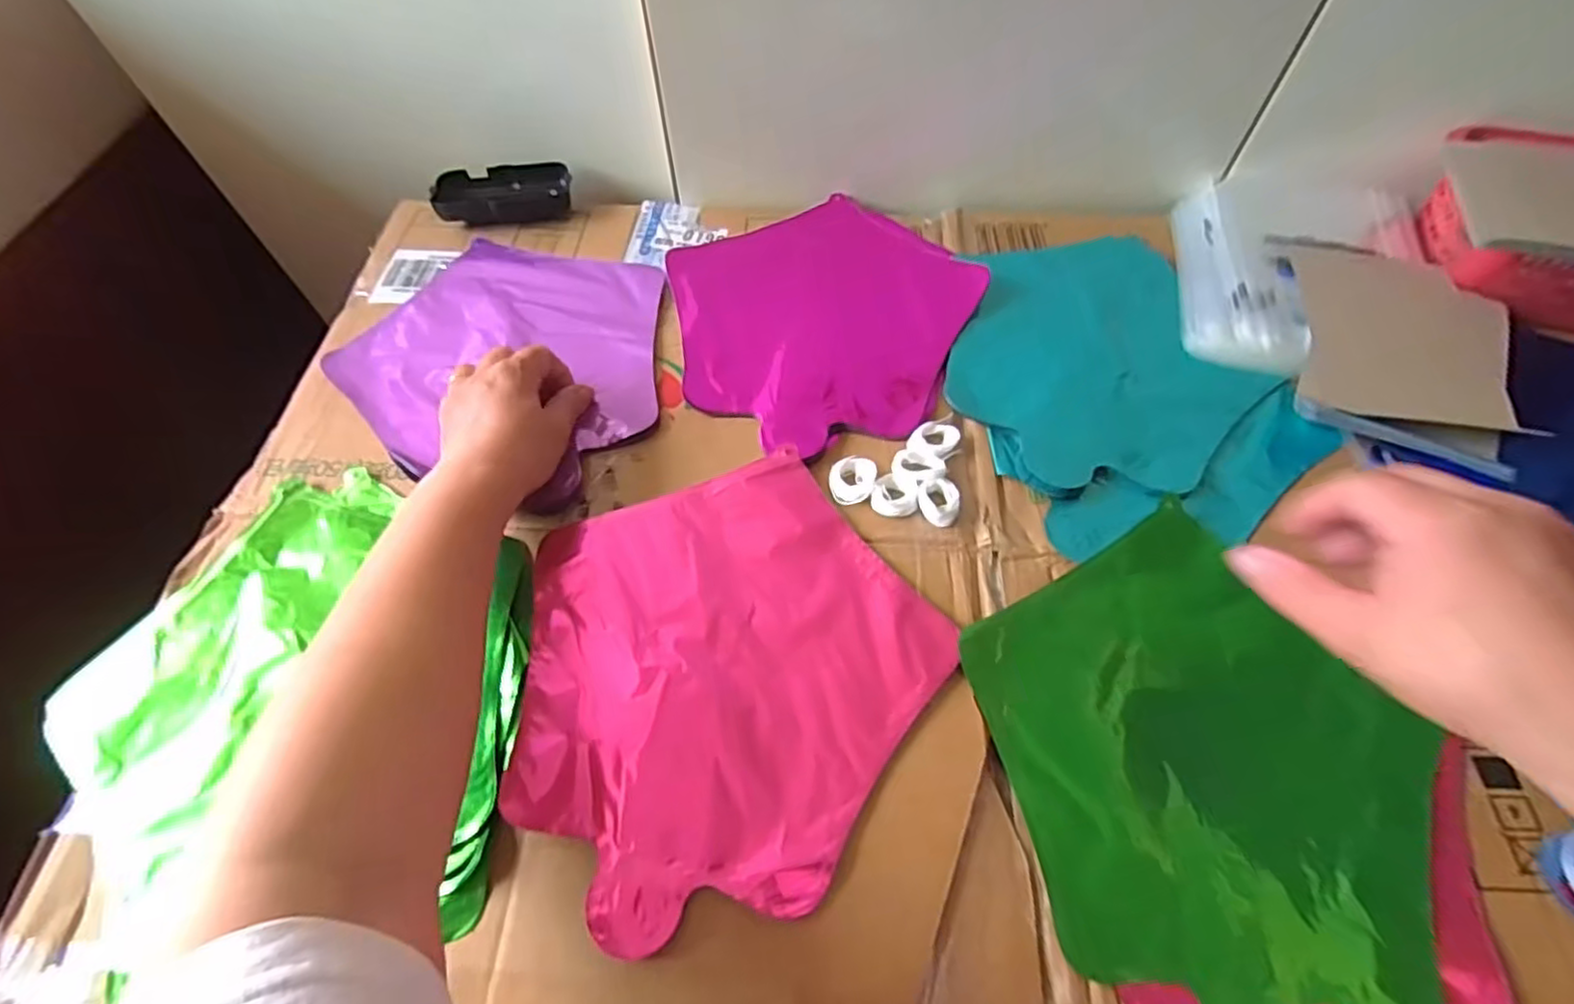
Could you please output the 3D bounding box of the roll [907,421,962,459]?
[{"bbox_3d":[0.095,-0.042,0.446,0.030,0.007,0.031,0,59,0],"label":"roll"}]

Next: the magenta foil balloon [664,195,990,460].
[{"bbox_3d":[0.022,-0.141,0.510,0.225,0.012,0.229,0,59,0],"label":"magenta foil balloon"}]

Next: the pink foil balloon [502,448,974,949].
[{"bbox_3d":[-0.040,0.087,0.376,0.224,0.010,0.223,-35,65,-18],"label":"pink foil balloon"}]

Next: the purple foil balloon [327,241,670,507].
[{"bbox_3d":[-0.200,-0.106,0.502,0.232,0.012,0.222,0,59,1],"label":"purple foil balloon"}]

